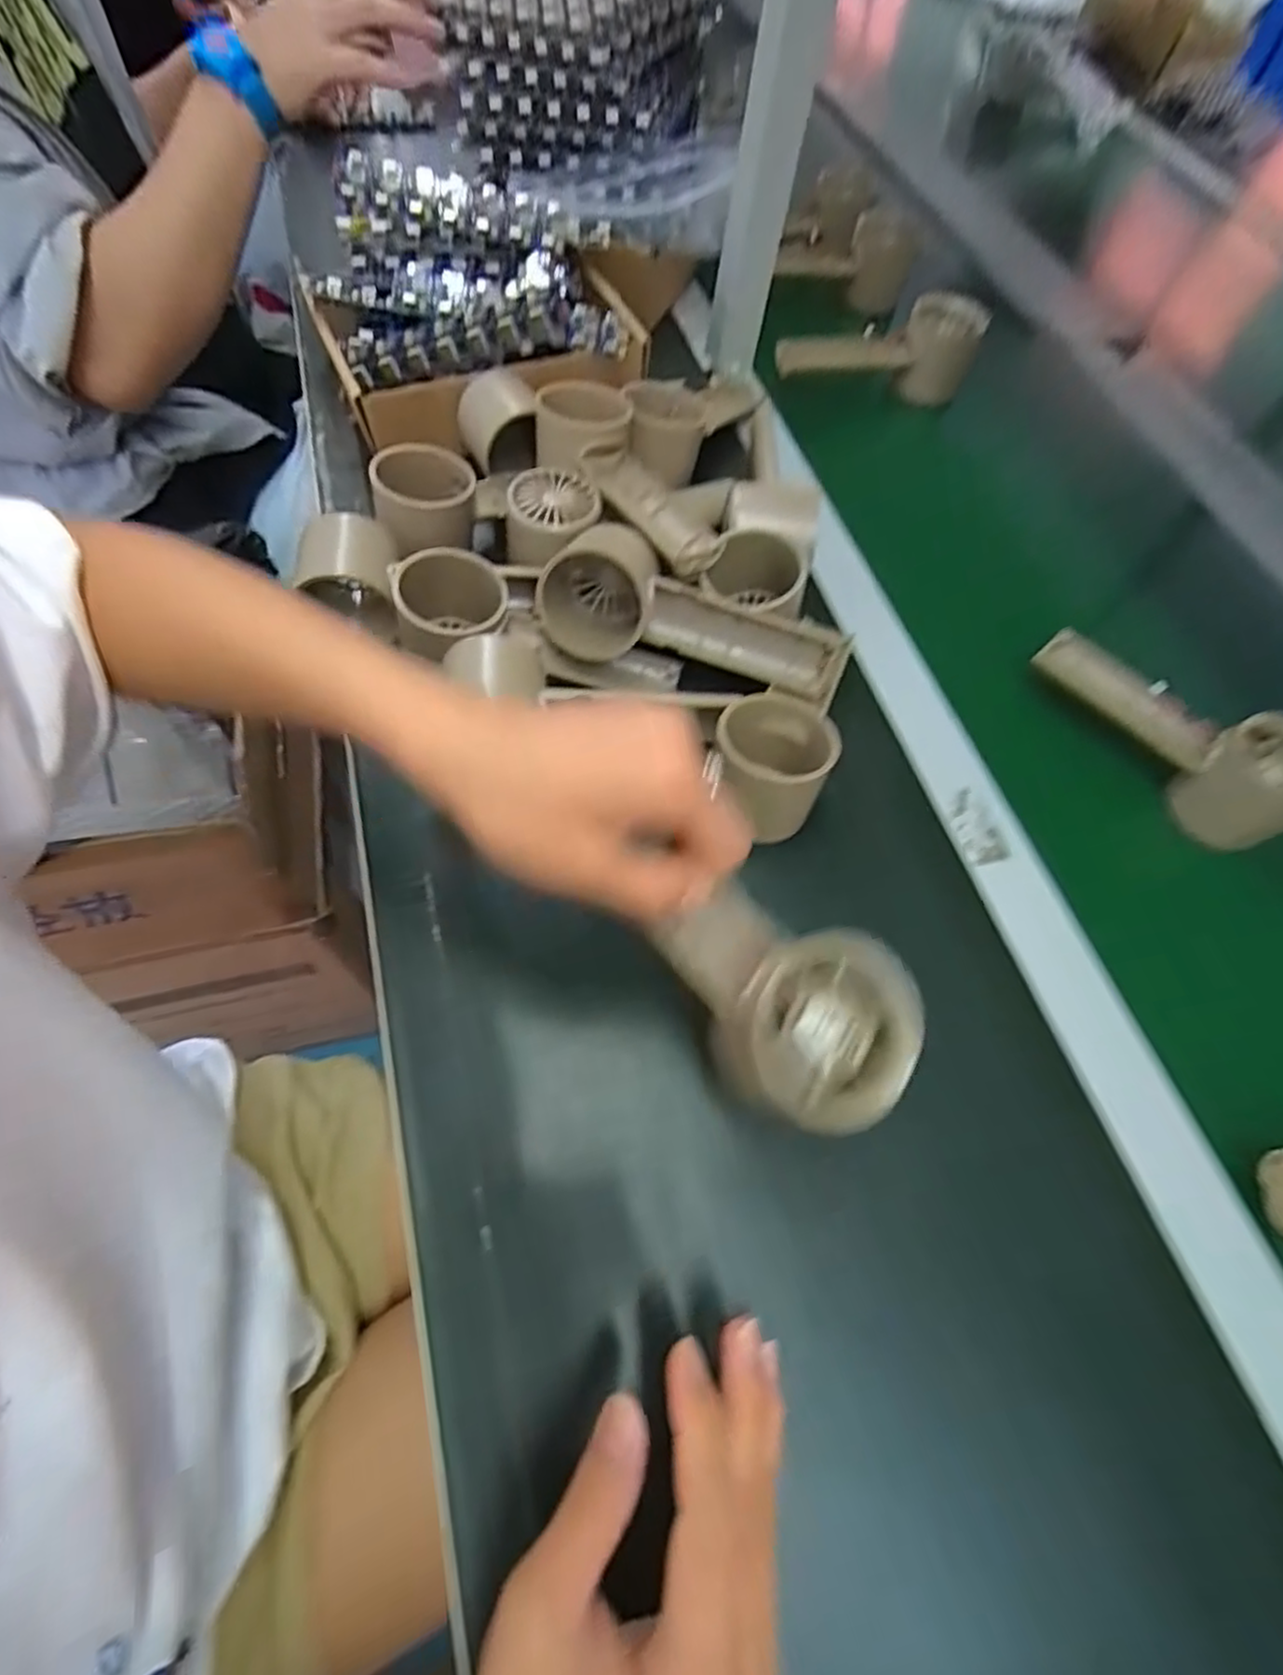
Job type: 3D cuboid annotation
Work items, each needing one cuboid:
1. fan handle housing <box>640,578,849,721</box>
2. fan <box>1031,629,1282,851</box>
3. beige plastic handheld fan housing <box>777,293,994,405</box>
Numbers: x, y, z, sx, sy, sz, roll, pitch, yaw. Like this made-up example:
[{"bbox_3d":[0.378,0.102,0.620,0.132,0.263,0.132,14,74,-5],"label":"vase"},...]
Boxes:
[{"bbox_3d":[0.058,-0.105,0.380,0.113,0.038,0.018,19,62,-8],"label":"fan handle housing"},{"bbox_3d":[0.303,-0.067,0.393,0.046,0.058,0.154,-29,68,-17],"label":"fan"},{"bbox_3d":[0.189,-0.393,0.564,0.164,0.054,0.056,-3,63,-5],"label":"beige plastic handheld fan housing"}]

